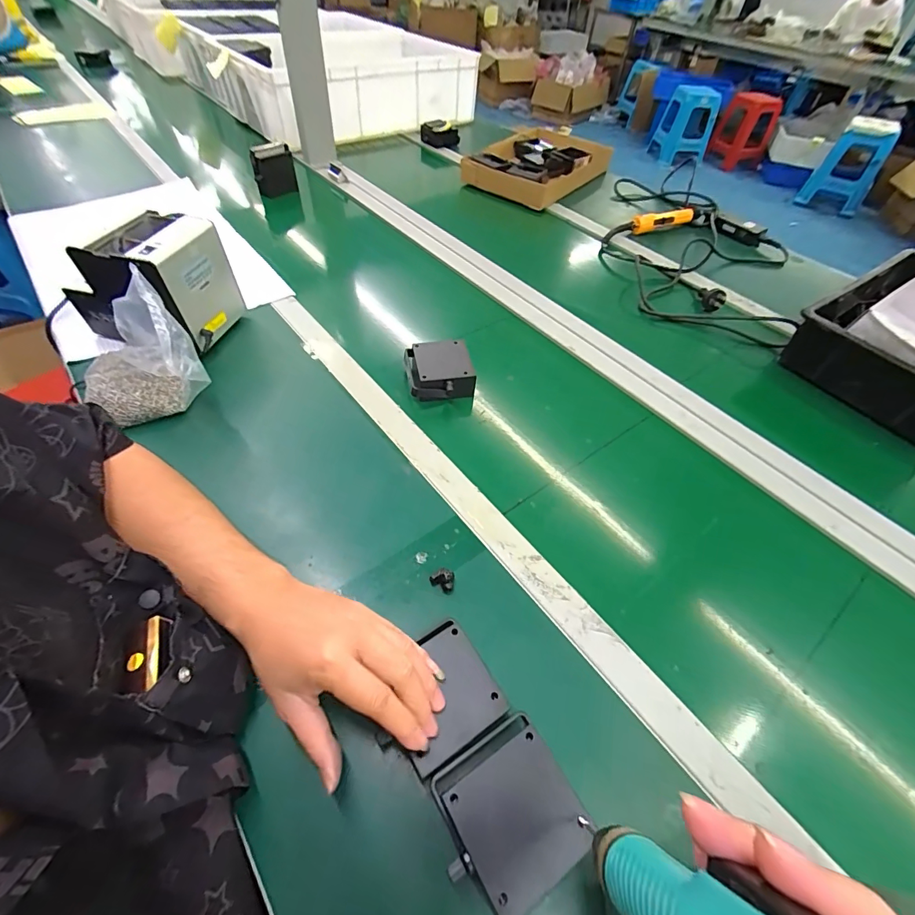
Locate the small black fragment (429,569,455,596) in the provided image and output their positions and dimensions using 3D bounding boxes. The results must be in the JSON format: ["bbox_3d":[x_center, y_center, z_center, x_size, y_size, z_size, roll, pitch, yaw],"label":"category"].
[{"bbox_3d":[-0.016,0.126,0.426,0.026,0.012,0.020,13,53,6],"label":"small black fragment"}]

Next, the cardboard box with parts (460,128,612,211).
[{"bbox_3d":[0.225,-0.811,1.145,0.302,0.055,0.401,33,57,20],"label":"cardboard box with parts"}]

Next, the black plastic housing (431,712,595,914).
[{"bbox_3d":[0.036,0.262,0.308,0.090,0.044,0.090,-26,57,-21],"label":"black plastic housing"}]

